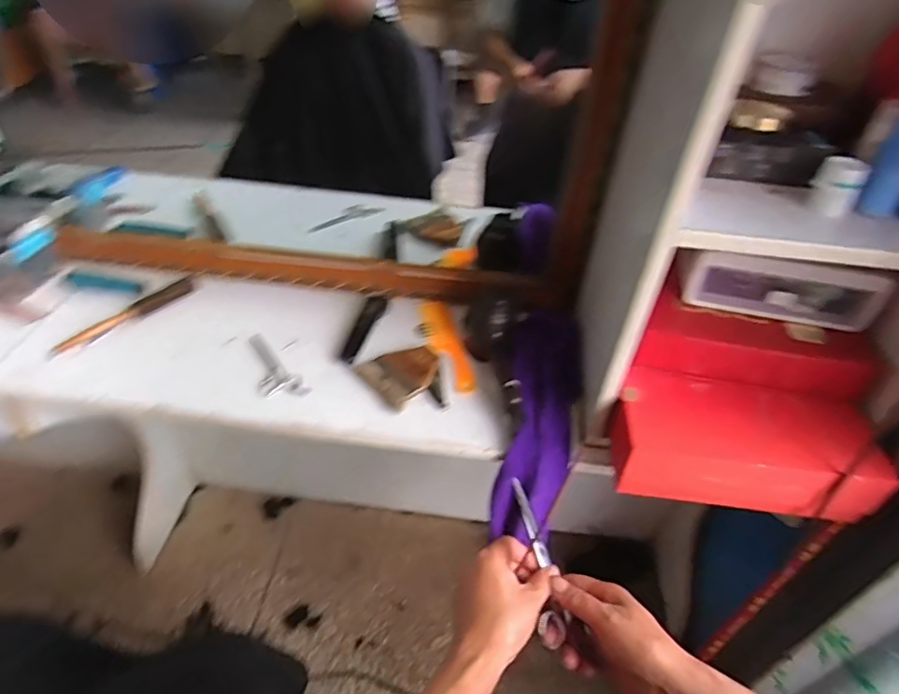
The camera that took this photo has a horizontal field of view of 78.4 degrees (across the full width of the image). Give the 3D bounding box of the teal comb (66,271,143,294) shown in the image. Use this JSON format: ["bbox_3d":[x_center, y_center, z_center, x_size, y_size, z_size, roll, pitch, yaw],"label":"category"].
[{"bbox_3d":[-0.646,-0.119,1.031,0.138,0.015,0.030,8,42,4],"label":"teal comb"}]

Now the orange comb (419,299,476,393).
[{"bbox_3d":[-0.006,-0.005,0.968,0.052,0.013,0.239,-6,43,-12],"label":"orange comb"}]

